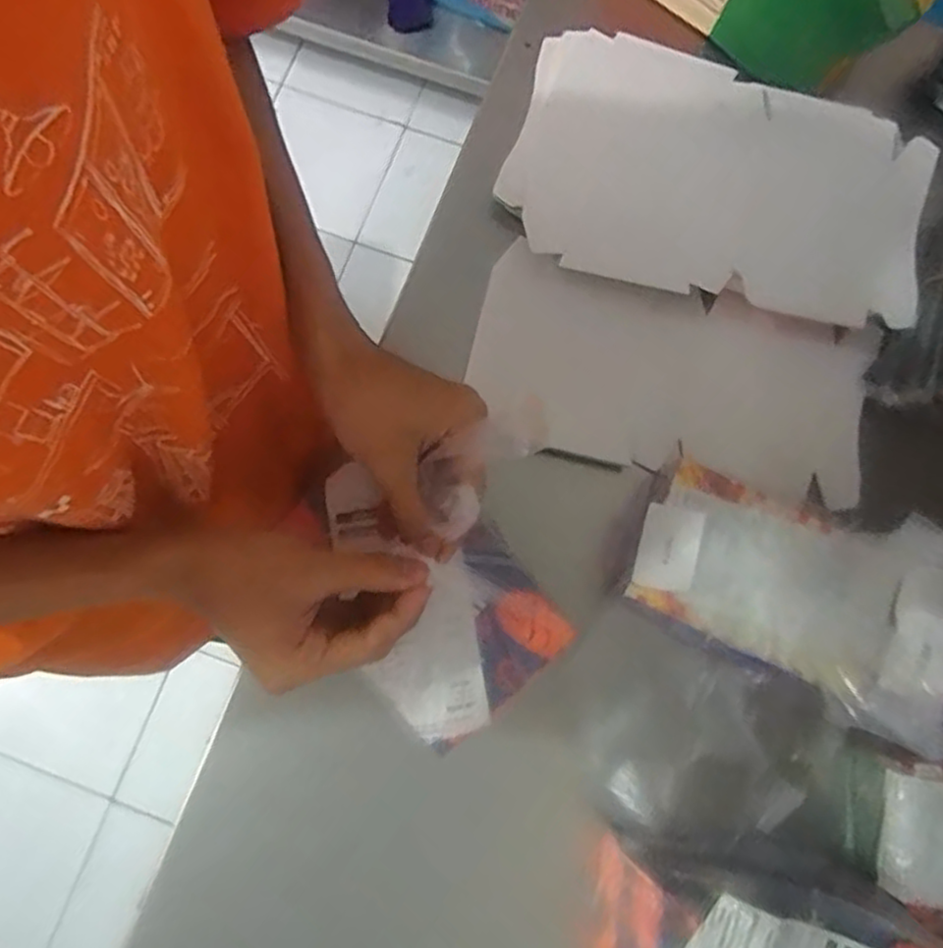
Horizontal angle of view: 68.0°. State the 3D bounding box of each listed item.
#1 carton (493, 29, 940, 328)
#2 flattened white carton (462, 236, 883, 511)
[{"bbox_3d":[0.206,-0.249,0.586,0.333,0.013,0.210,14,79,2],"label":"carton"},{"bbox_3d":[0.158,-0.080,0.583,0.314,0.026,0.156,11,96,7],"label":"flattened white carton"}]

